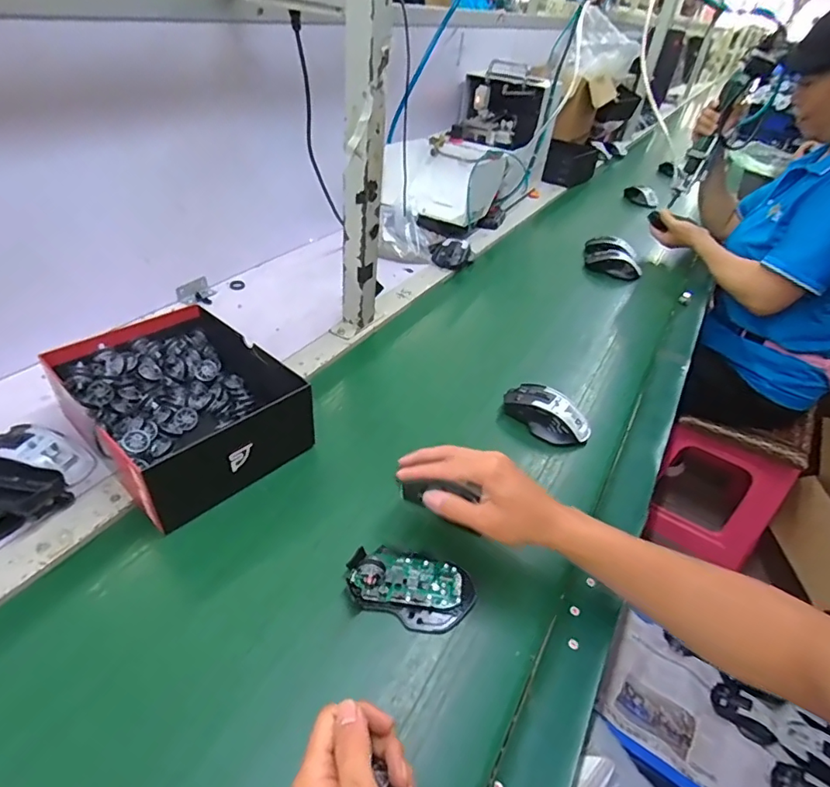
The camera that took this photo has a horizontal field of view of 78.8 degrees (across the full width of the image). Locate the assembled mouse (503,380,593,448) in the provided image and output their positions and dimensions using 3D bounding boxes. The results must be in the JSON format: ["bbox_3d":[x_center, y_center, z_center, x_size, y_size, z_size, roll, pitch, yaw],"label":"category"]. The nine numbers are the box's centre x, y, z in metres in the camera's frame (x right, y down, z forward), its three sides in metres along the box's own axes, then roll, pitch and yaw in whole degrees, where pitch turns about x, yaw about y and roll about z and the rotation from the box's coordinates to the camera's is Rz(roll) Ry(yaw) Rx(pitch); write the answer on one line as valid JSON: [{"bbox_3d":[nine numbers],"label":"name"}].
[{"bbox_3d":[0.172,0.026,0.659,0.114,0.042,0.059,29,44,26],"label":"assembled mouse"}]

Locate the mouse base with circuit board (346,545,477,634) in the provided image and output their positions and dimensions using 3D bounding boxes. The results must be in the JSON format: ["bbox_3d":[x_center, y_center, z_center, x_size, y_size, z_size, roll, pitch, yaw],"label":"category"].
[{"bbox_3d":[-0.005,0.170,0.460,0.114,0.028,0.067,17,40,13],"label":"mouse base with circuit board"}]

